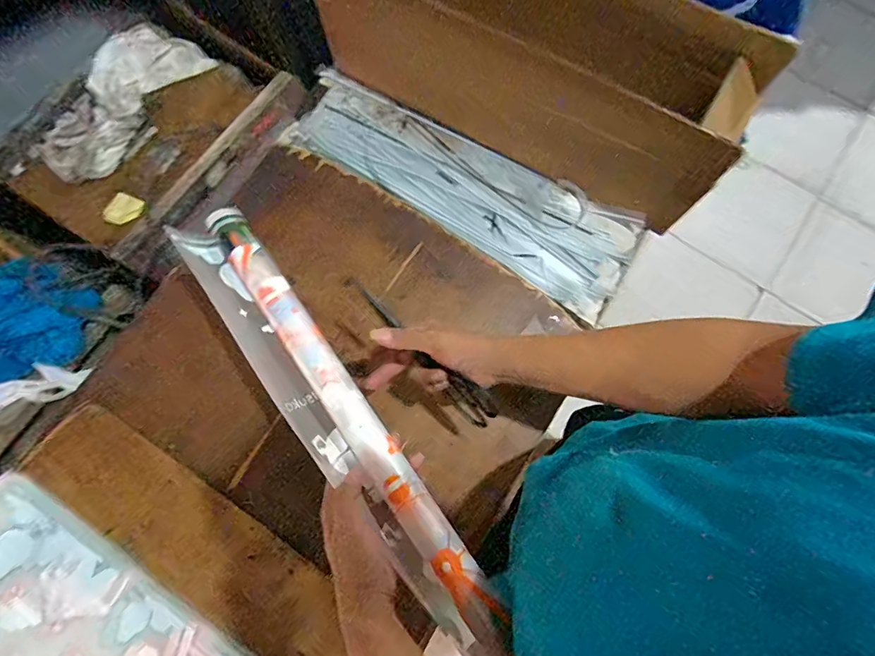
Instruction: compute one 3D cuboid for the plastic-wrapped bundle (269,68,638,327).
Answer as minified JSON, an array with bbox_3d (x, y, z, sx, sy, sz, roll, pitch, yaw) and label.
[{"bbox_3d":[0.035,-0.230,0.751,0.578,0.027,0.181,28,79,5],"label":"plastic-wrapped bundle"}]

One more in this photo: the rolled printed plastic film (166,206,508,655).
[{"bbox_3d":[-0.108,0.089,0.495,0.075,0.038,0.573,-37,76,-8],"label":"rolled printed plastic film"}]

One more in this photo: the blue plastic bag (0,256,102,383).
[{"bbox_3d":[-0.794,-0.020,0.878,0.268,0.058,0.218,-16,79,-4],"label":"blue plastic bag"}]

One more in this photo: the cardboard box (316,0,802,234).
[{"bbox_3d":[0.105,-0.393,0.676,0.643,0.225,0.145,31,80,6],"label":"cardboard box"}]

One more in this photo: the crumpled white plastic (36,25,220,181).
[{"bbox_3d":[-0.668,-0.482,0.987,0.187,0.070,0.394,28,79,5],"label":"crumpled white plastic"}]

